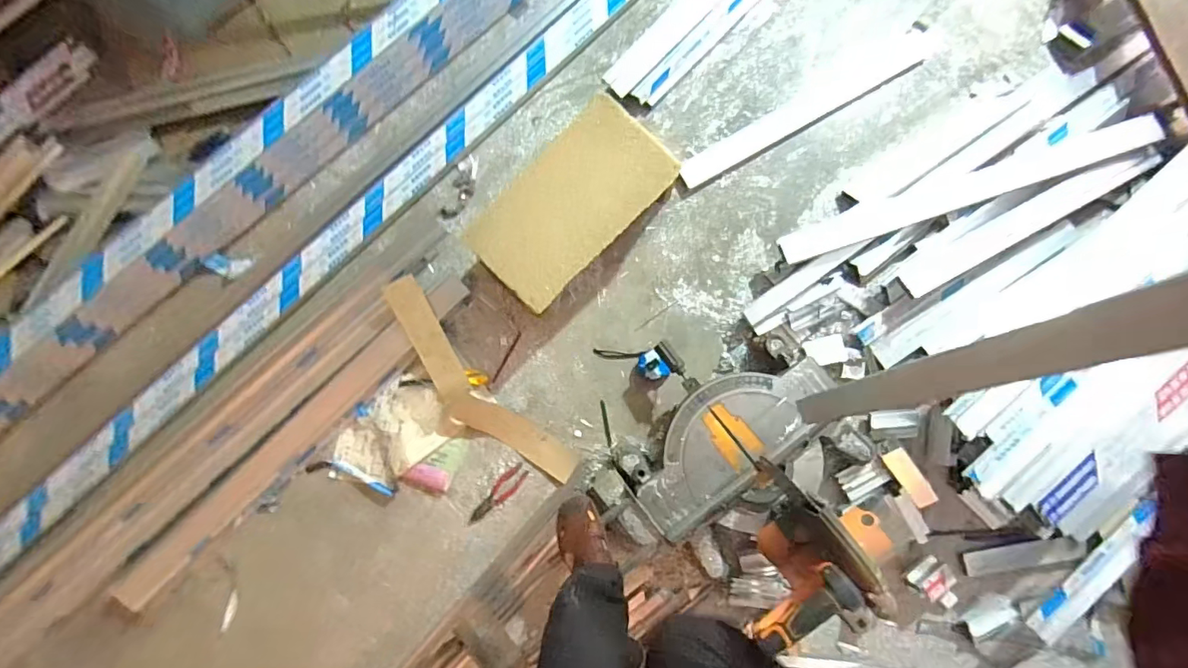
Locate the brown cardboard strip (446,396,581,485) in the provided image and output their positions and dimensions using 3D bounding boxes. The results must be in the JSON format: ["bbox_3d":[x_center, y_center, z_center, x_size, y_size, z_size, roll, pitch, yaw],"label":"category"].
[{"bbox_3d":[-0.190,0.241,1.238,0.326,0.014,0.078,29,87,4],"label":"brown cardboard strip"}]

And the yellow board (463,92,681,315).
[{"bbox_3d":[-0.049,-0.281,1.113,0.240,0.023,0.436,45,91,-1],"label":"yellow board"}]

